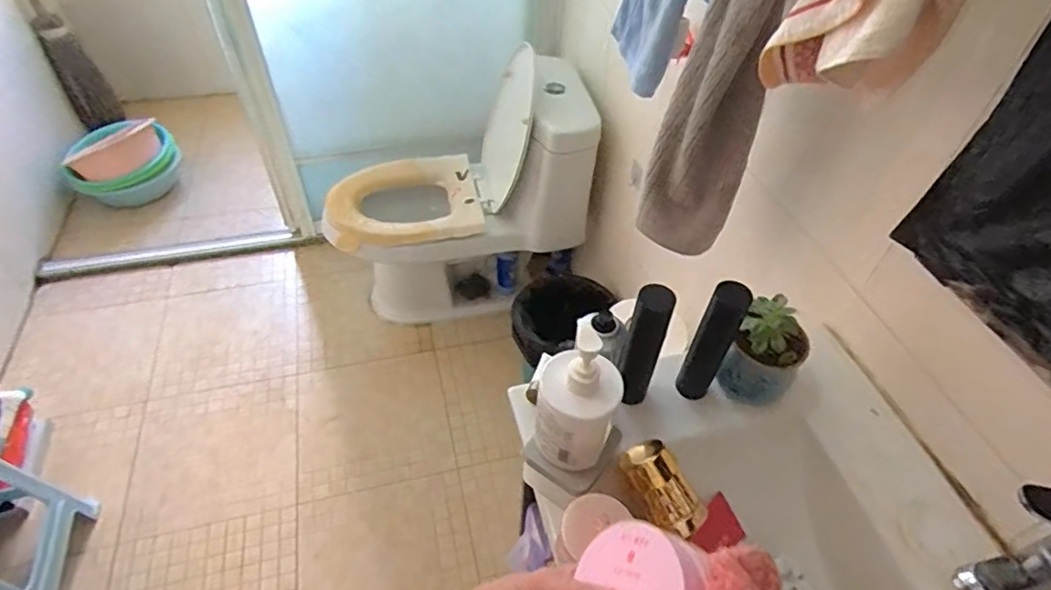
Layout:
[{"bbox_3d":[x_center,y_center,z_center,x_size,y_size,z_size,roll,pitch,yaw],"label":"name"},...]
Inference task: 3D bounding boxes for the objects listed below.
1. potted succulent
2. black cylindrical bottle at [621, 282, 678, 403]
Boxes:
[{"bbox_3d":[0.294,0.078,0.713,0.084,0.126,0.077,33,55,24],"label":"potted succulent"},{"bbox_3d":[0.134,0.066,0.670,0.041,0.174,0.047,17,50,11],"label":"black cylindrical bottle"}]

